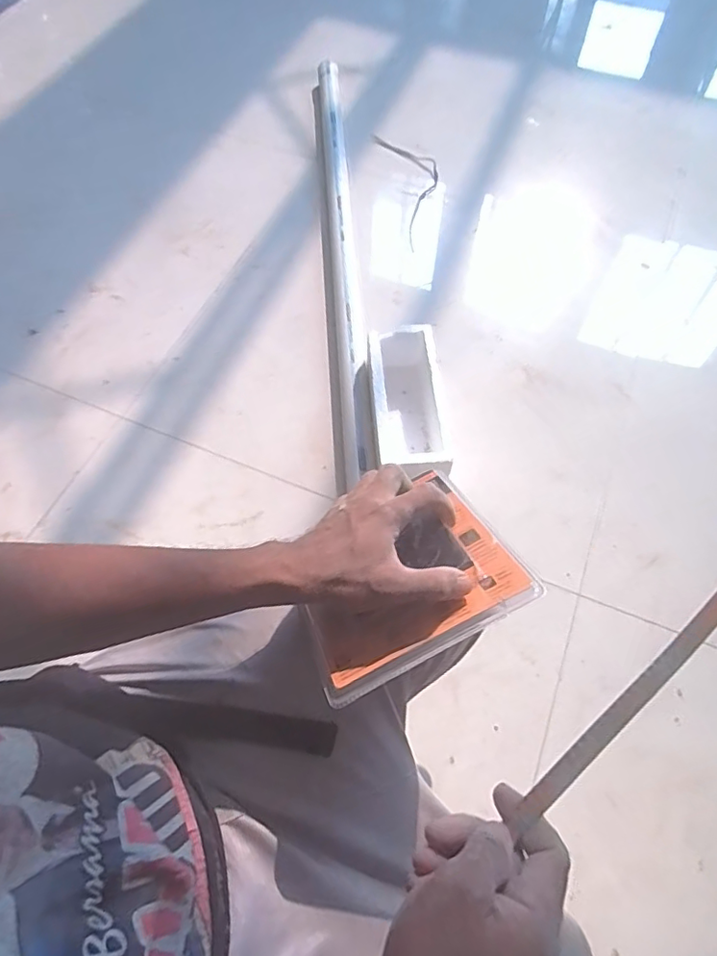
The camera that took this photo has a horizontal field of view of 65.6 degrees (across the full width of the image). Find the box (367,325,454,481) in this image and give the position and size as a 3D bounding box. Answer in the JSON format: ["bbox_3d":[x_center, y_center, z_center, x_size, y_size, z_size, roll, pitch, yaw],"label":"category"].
[{"bbox_3d":[0.080,-0.124,0.909,0.120,0.089,0.239,-5,61,-3],"label":"box"}]

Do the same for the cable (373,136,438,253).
[{"bbox_3d":[0.135,-0.677,1.286,0.125,0.015,0.402,-10,61,-6],"label":"cable"}]

